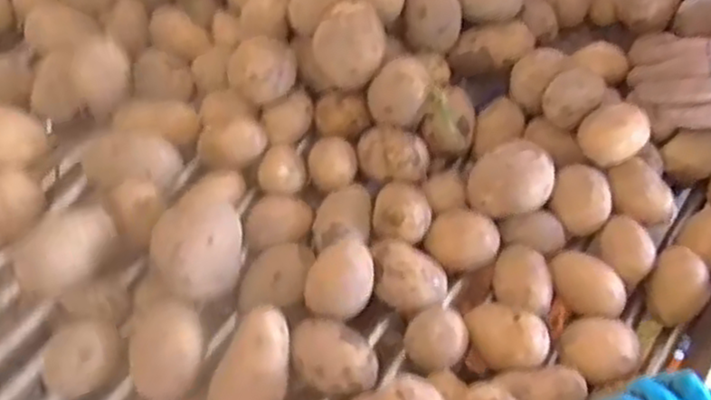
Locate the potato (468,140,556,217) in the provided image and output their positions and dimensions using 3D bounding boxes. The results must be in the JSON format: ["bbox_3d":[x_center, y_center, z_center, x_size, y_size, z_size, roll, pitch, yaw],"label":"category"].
[{"bbox_3d":[0.139,-0.017,0.634,0.074,0.048,0.064,-38,67,-19],"label":"potato"}]

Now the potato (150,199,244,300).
[{"bbox_3d":[-0.128,0.040,0.593,0.067,0.061,0.081,-4,61,-2],"label":"potato"}]

